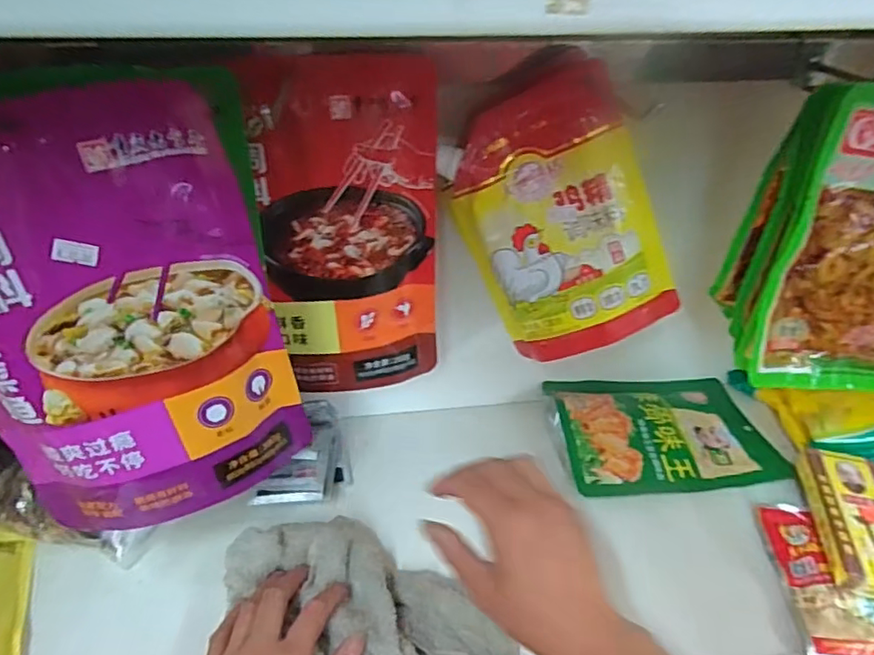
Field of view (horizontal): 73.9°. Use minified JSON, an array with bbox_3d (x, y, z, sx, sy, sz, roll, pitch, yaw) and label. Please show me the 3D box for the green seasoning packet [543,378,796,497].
[{"bbox_3d":[0.224,0.099,0.580,0.214,0.035,0.146,-2,32,-4],"label":"green seasoning packet"}]

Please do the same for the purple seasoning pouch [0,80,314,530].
[{"bbox_3d":[-0.202,0.006,0.377,0.191,0.291,0.041,-20,32,-18],"label":"purple seasoning pouch"}]

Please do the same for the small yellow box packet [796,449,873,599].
[{"bbox_3d":[0.331,0.151,0.456,0.063,0.030,0.119,7,32,10],"label":"small yellow box packet"}]

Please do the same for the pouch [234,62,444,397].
[{"bbox_3d":[-0.066,-0.069,0.460,0.131,0.264,0.025,-7,33,-12],"label":"pouch"}]

